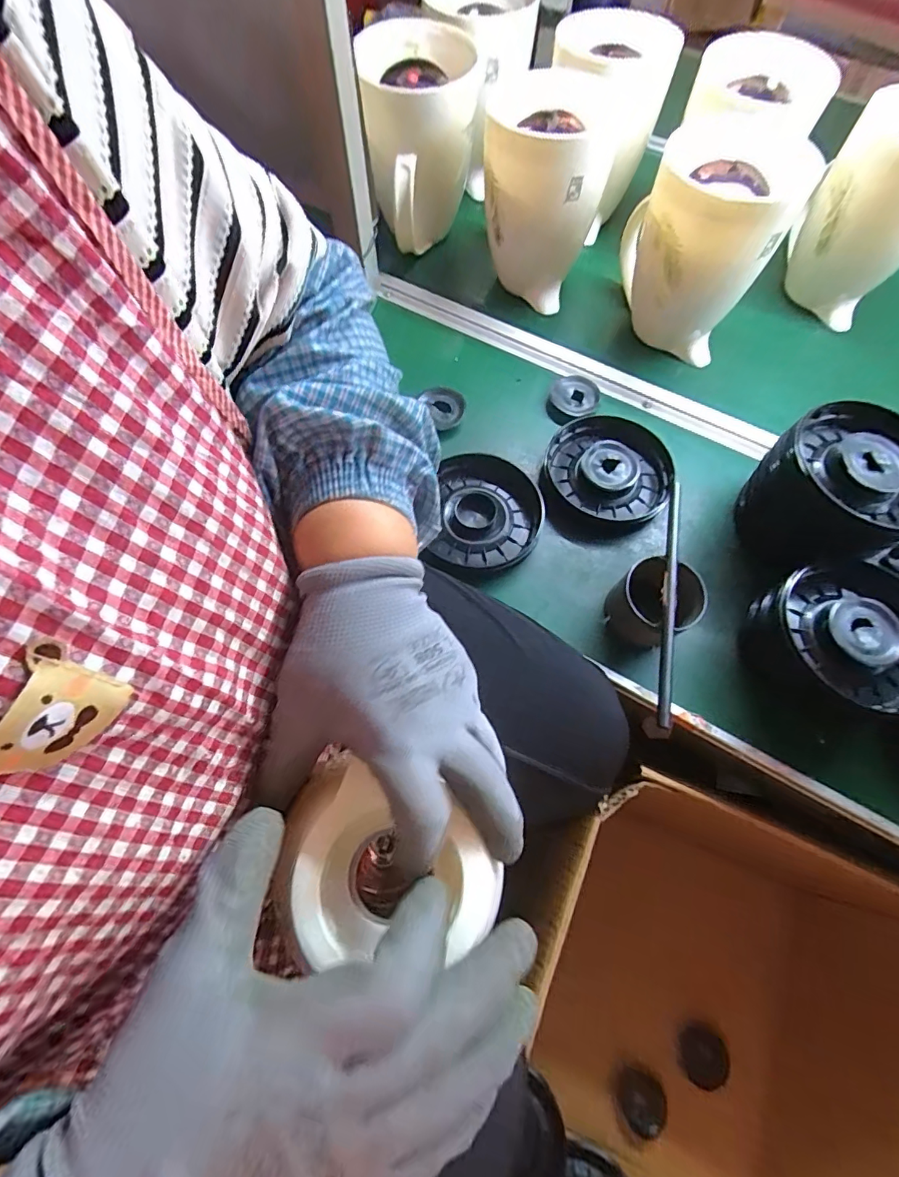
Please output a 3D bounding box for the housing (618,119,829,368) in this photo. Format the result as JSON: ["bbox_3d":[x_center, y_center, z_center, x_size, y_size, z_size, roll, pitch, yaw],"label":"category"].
[{"bbox_3d":[0.271,-0.370,0.538,0.147,0.188,0.141,35,69,13],"label":"housing"}]

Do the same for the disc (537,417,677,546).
[{"bbox_3d":[0.173,-0.121,0.527,0.137,0.033,0.144,1,66,-2],"label":"disc"}]

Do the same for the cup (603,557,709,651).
[{"bbox_3d":[0.197,0.012,0.460,0.071,0.063,0.071,1,66,-2],"label":"cup"}]

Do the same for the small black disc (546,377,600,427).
[{"bbox_3d":[0.145,-0.222,0.570,0.057,0.019,0.071,24,67,8],"label":"small black disc"}]

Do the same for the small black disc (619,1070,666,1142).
[{"bbox_3d":[0.256,0.683,0.634,0.057,0.015,0.061,-1,39,23],"label":"small black disc"}]

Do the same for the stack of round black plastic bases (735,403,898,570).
[{"bbox_3d":[0.369,-0.087,0.467,0.128,0.112,0.141,-35,72,-16],"label":"stack of round black plastic bases"}]

